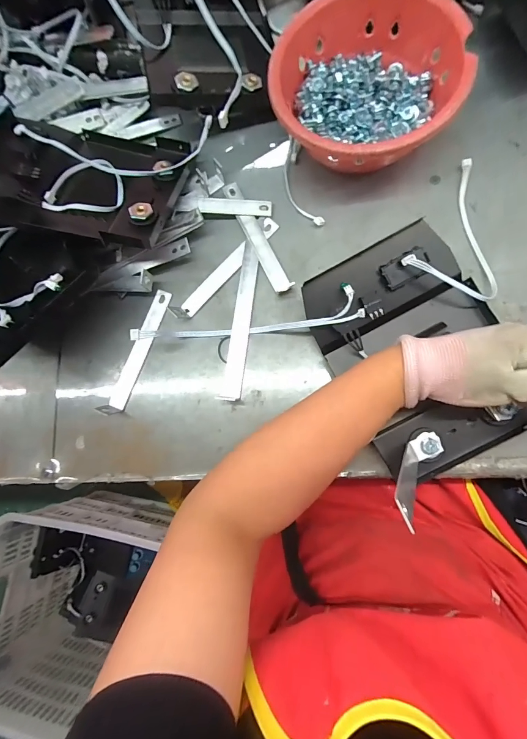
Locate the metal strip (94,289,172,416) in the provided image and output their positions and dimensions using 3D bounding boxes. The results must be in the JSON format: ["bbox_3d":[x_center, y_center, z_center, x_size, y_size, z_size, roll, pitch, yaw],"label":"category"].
[{"bbox_3d":[-0.137,-0.019,0.374,0.020,0.024,0.144,23,86,11],"label":"metal strip"}]

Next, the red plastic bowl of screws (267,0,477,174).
[{"bbox_3d":[0.098,-0.269,0.334,0.166,0.076,0.167,-1,82,9],"label":"red plastic bowl of screws"}]

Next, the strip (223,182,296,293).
[{"bbox_3d":[-0.008,-0.143,0.370,0.020,0.012,0.138,-29,79,4],"label":"strip"}]

